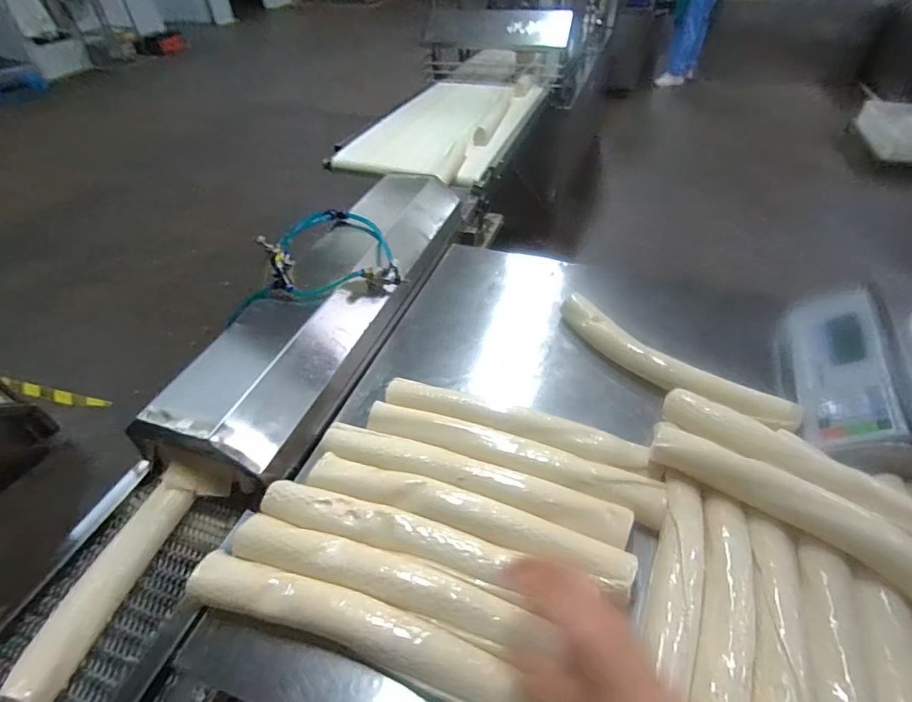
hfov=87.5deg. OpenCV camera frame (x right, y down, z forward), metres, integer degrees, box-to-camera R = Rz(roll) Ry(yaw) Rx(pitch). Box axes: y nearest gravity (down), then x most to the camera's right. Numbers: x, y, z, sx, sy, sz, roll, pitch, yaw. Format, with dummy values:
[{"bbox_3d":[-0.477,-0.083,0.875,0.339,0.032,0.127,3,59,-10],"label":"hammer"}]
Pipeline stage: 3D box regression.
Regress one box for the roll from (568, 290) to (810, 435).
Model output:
[{"bbox_3d":[0.311,0.015,0.719,0.366,0.045,0.066,33,54,32],"label":"roll"}]

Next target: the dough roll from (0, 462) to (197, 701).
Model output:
[{"bbox_3d":[-0.365,0.242,0.515,0.054,0.047,0.240,10,45,14],"label":"dough roll"}]

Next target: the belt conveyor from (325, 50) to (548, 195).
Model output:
[{"bbox_3d":[0.015,-0.768,1.512,0.442,0.074,1.007,13,46,16],"label":"belt conveyor"}]

